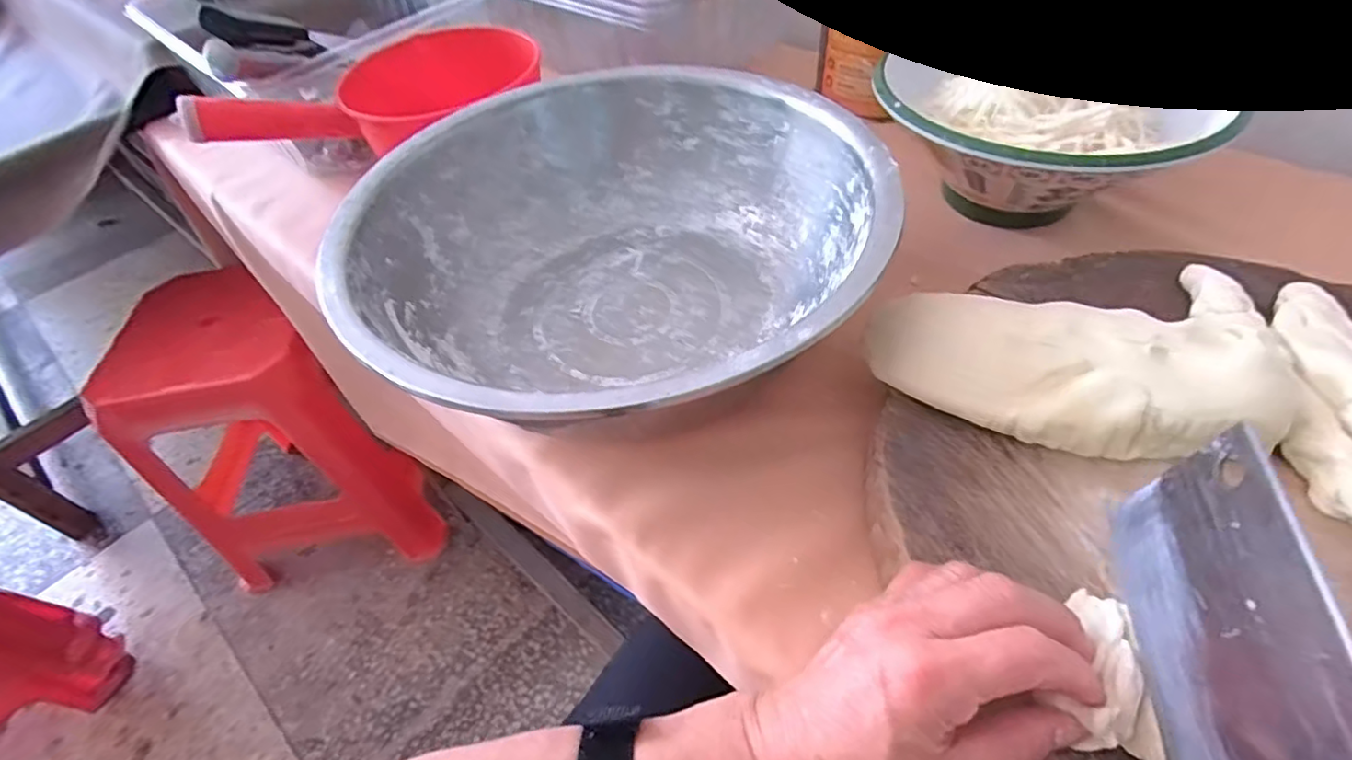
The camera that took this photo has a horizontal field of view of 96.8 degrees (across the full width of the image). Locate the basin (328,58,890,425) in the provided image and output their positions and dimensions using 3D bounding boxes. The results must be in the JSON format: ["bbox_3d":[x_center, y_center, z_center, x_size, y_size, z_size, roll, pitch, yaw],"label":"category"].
[{"bbox_3d":[-0.034,-0.086,0.410,0.329,0.107,0.335,-3,49,4],"label":"basin"}]

